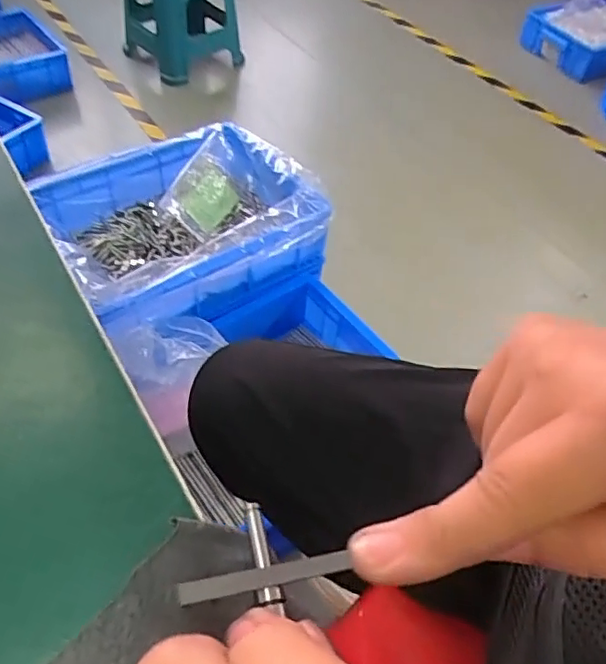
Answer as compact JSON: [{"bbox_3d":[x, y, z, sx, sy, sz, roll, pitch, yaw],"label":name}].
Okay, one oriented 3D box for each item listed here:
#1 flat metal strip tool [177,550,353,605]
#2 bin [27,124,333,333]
[{"bbox_3d":[-0.009,0.062,0.149,0.043,0.004,0.005,-5,51,-16],"label":"flat metal strip tool"},{"bbox_3d":[-0.192,-0.164,0.938,0.394,0.121,0.288,-27,58,-25],"label":"bin"}]

